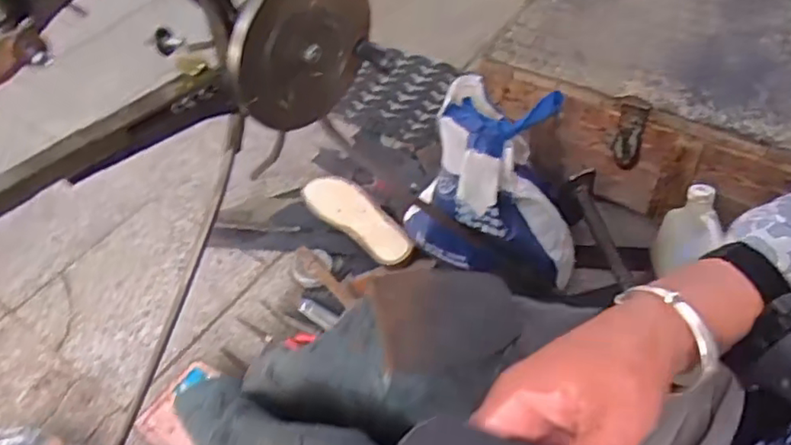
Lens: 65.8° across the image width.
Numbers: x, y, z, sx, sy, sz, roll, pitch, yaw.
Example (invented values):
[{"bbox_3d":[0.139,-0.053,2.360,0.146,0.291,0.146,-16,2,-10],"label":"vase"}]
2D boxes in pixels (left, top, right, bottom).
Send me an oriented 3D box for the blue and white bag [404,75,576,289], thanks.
[{"bbox_3d":[0.129,-0.045,0.830,0.224,0.262,0.149,-1,49,4],"label":"blue and white bag"}]

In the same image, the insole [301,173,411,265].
[{"bbox_3d":[-0.059,-0.011,1.015,0.225,0.022,0.079,35,76,21],"label":"insole"}]

